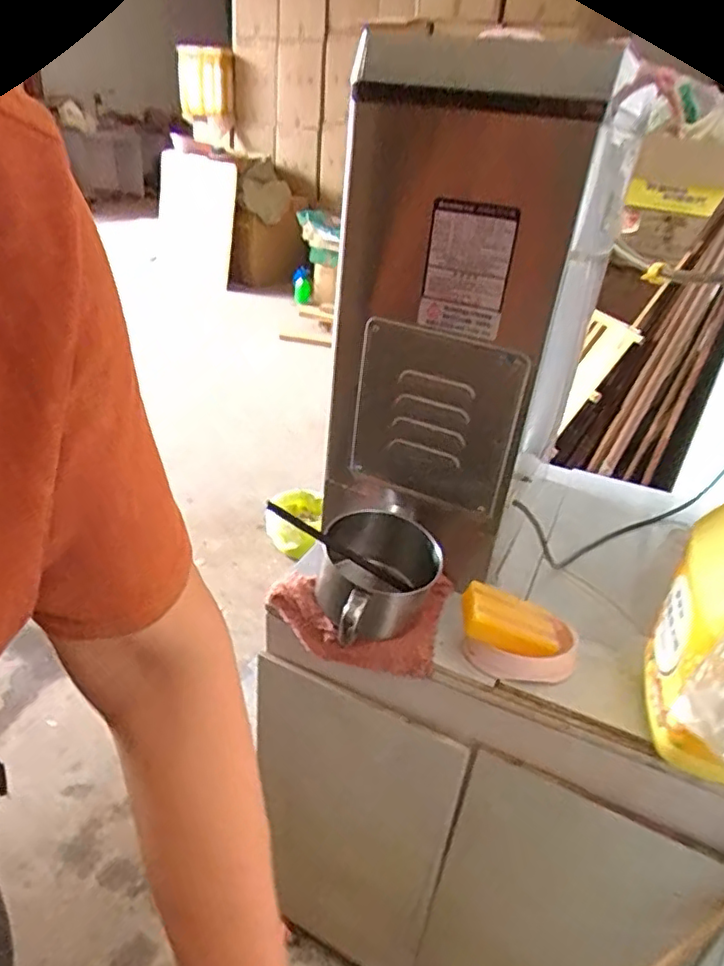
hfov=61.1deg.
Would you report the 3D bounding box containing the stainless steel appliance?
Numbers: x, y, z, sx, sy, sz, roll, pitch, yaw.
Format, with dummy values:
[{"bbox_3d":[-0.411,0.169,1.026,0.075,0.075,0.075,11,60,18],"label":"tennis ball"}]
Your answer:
[{"bbox_3d":[0.114,-0.192,0.734,0.256,0.541,0.160,28,37,35],"label":"stainless steel appliance"}]

